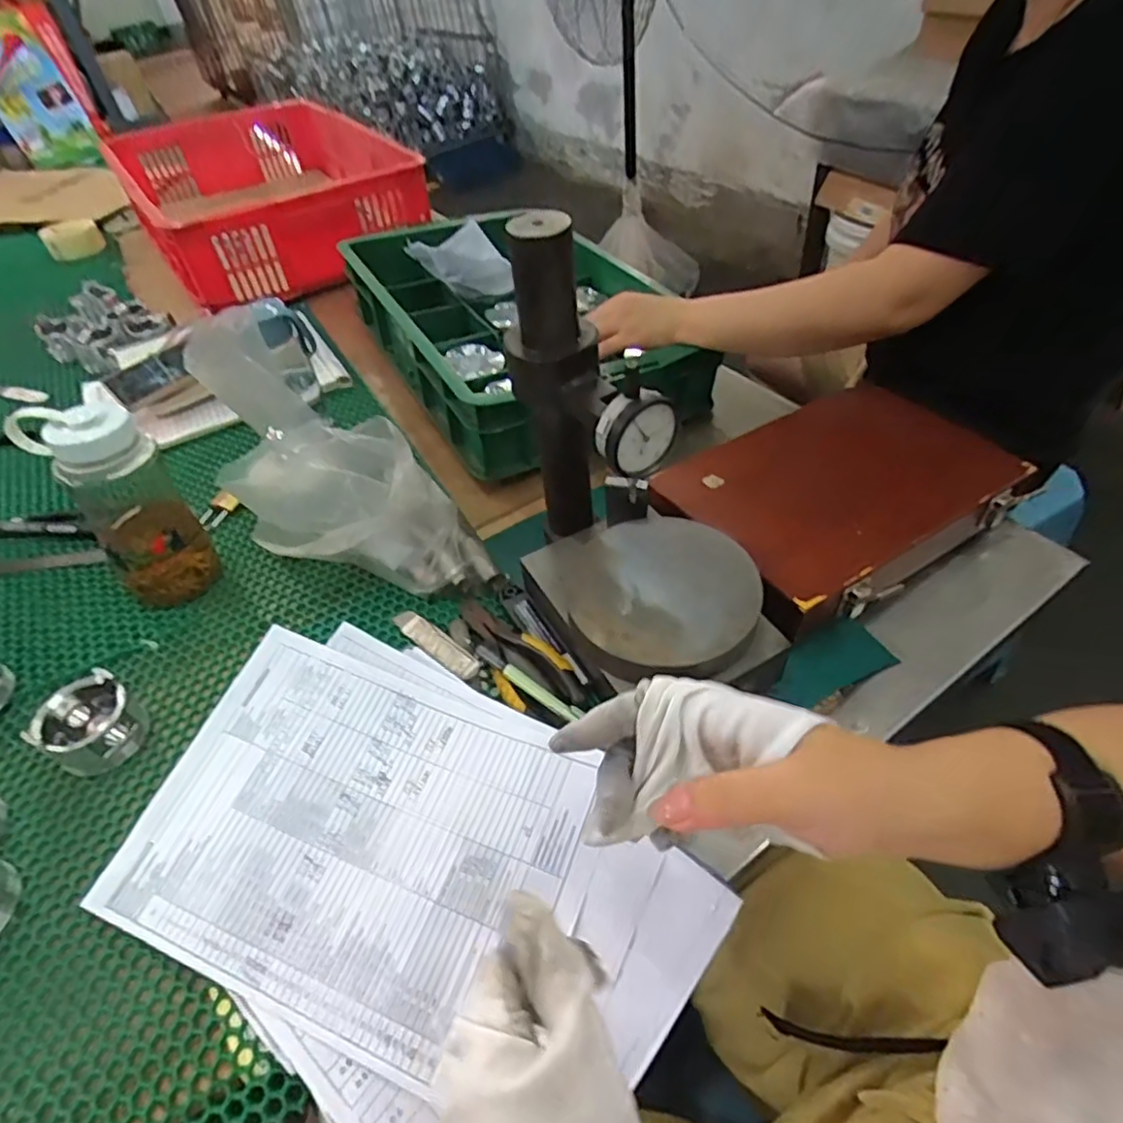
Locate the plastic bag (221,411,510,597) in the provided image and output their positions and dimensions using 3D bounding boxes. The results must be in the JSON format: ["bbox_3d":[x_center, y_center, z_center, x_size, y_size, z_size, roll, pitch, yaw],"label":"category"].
[{"bbox_3d":[-0.156,-0.027,0.542,0.170,0.162,0.090,-12,47,-8],"label":"plastic bag"}]

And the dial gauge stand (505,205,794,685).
[{"bbox_3d":[0.056,-0.066,0.437,0.141,0.251,0.223,-21,48,-17],"label":"dial gauge stand"}]

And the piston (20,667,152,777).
[{"bbox_3d":[-0.361,0.125,0.493,0.059,0.047,0.063,22,52,23],"label":"piston"}]

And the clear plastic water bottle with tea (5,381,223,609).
[{"bbox_3d":[-0.374,-0.049,0.557,0.082,0.185,0.080,26,54,26],"label":"clear plastic water bottle with tea"}]

